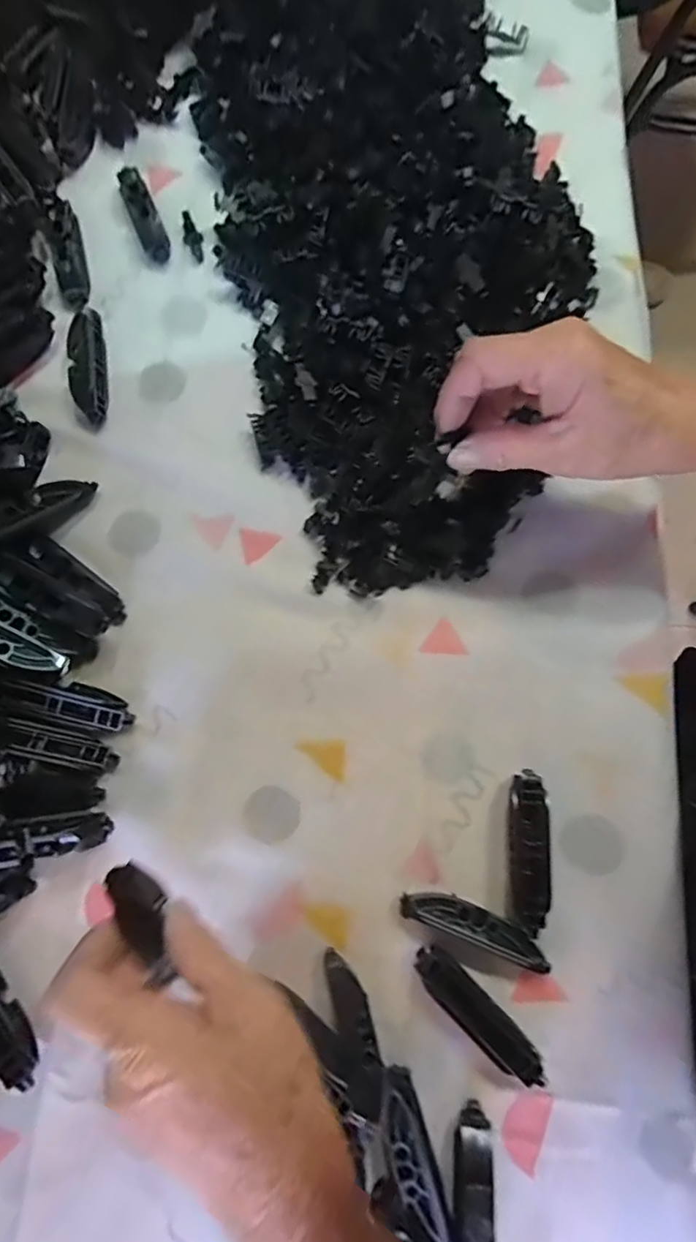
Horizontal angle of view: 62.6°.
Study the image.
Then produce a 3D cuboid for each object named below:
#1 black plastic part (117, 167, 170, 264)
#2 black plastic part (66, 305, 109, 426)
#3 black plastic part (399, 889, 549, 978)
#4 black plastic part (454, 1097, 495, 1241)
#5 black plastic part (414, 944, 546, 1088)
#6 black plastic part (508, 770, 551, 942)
[{"bbox_3d":[-0.143,-0.285,0.401,0.018,0.020,0.070,-23,80,-4],"label":"black plastic part"},{"bbox_3d":[-0.172,-0.167,0.378,0.022,0.015,0.078,-6,79,-1],"label":"black plastic part"},{"bbox_3d":[0.068,0.162,0.306,0.080,0.015,0.019,20,80,4],"label":"black plastic part"},{"bbox_3d":[0.061,0.277,0.278,0.019,0.011,0.066,3,65,1],"label":"black plastic part"},{"bbox_3d":[0.066,0.202,0.295,0.076,0.020,0.018,44,82,8],"label":"black plastic part"},{"bbox_3d":[0.099,0.124,0.311,0.017,0.019,0.079,4,79,1],"label":"black plastic part"}]

